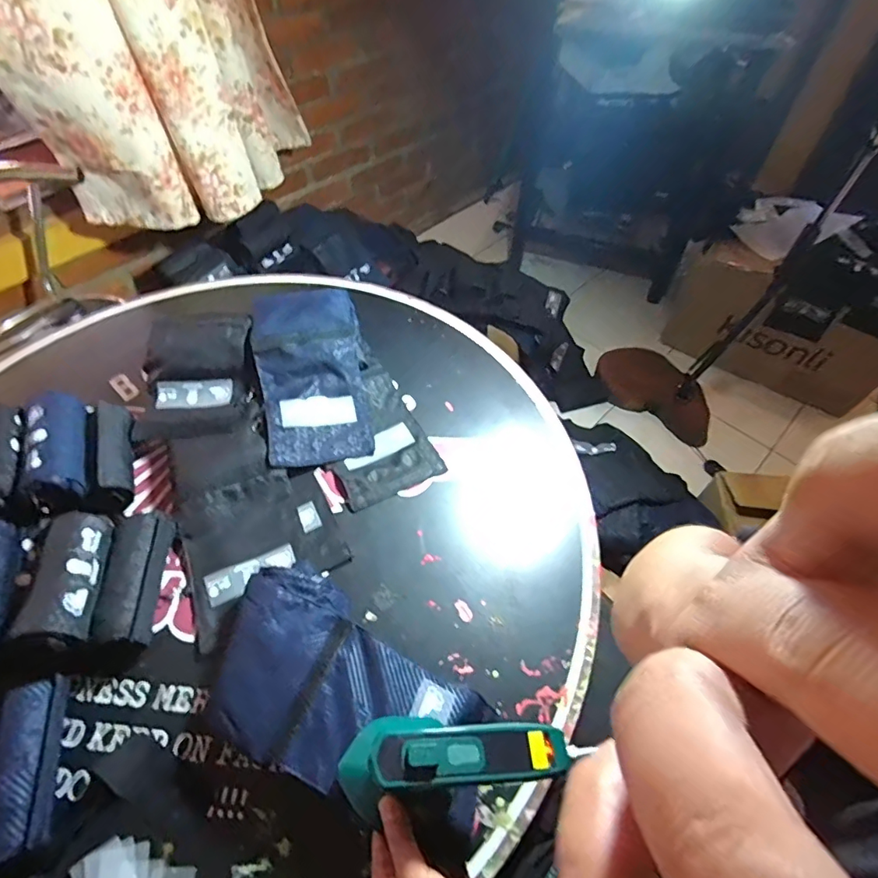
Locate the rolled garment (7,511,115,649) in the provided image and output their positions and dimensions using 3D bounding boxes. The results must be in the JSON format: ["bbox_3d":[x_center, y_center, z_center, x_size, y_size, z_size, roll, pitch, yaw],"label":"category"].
[{"bbox_3d":[-0.394,0.141,0.527,0.061,0.043,0.159,-9,55,-8],"label":"rolled garment"}]

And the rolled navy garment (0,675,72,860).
[{"bbox_3d":[-0.383,0.304,0.466,0.054,0.046,0.139,-12,56,-10],"label":"rolled navy garment"}]

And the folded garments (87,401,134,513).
[{"bbox_3d":[-0.423,0.021,0.650,0.039,0.040,0.161,-12,56,-10],"label":"folded garments"}]

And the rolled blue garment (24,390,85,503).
[{"bbox_3d":[-0.474,0.004,0.616,0.056,0.039,0.156,-19,57,-15],"label":"rolled blue garment"}]

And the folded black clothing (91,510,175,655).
[{"bbox_3d":[-0.339,0.159,0.566,0.056,0.051,0.155,-2,54,-3],"label":"folded black clothing"}]

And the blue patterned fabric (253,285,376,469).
[{"bbox_3d":[-0.182,-0.102,0.731,0.154,0.087,0.283,-12,56,-10],"label":"blue patterned fabric"}]

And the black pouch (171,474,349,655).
[{"bbox_3d":[-0.227,0.124,0.614,0.178,0.022,0.161,-27,59,-19],"label":"black pouch"}]

